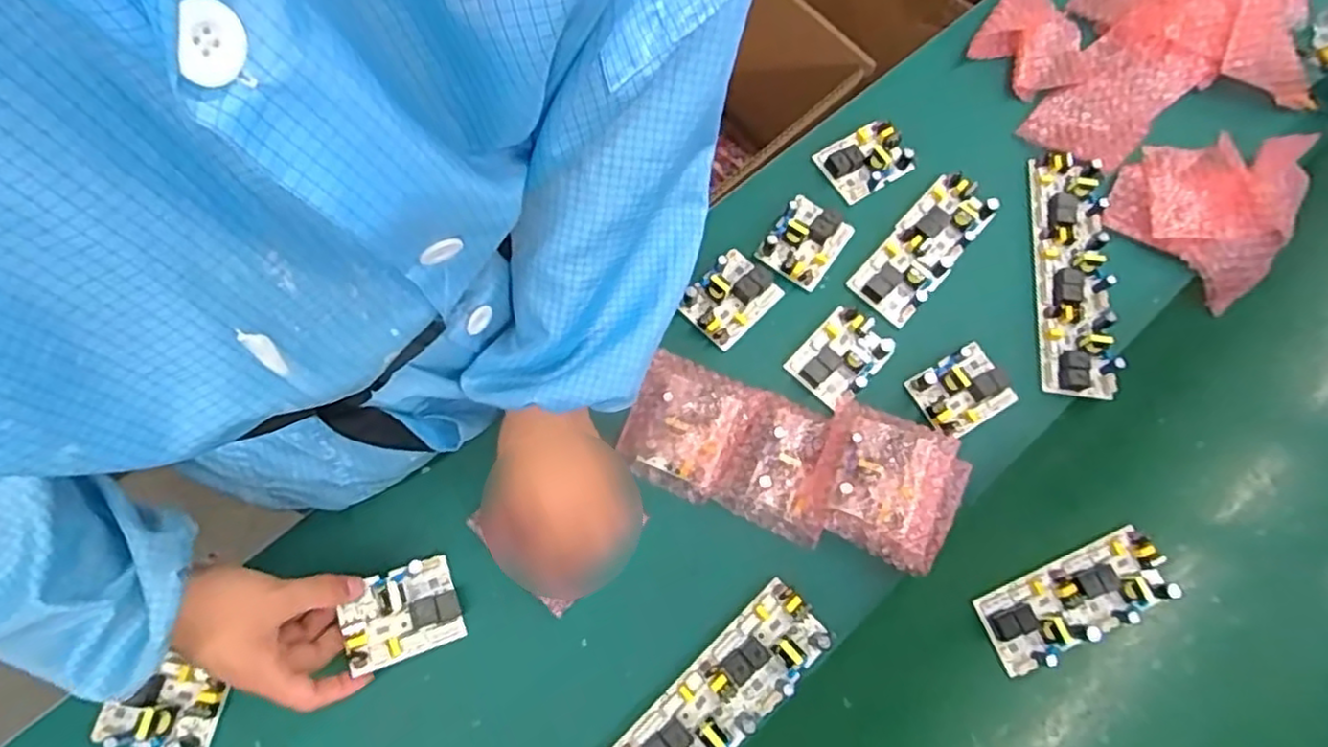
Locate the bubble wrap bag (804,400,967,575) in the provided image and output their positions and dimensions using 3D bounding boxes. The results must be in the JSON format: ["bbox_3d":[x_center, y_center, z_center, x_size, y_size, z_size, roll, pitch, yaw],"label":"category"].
[{"bbox_3d":[0.178,0.088,0.535,0.113,0.035,0.103,22,73,2],"label":"bubble wrap bag"}]

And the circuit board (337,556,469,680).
[{"bbox_3d":[-0.188,0.173,0.496,0.080,0.019,0.063,-10,74,-37],"label":"circuit board"}]

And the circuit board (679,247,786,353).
[{"bbox_3d":[0.059,-0.067,0.608,0.059,0.028,0.080,43,75,9],"label":"circuit board"}]

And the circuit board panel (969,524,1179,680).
[{"bbox_3d":[0.340,0.184,0.562,0.162,0.018,0.064,-21,76,-10],"label":"circuit board panel"}]

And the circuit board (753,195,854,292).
[{"bbox_3d":[0.131,-0.123,0.627,0.061,0.023,0.080,35,74,6],"label":"circuit board"}]

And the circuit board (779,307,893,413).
[{"bbox_3d":[0.153,-0.015,0.594,0.062,0.029,0.079,44,75,9],"label":"circuit board"}]

